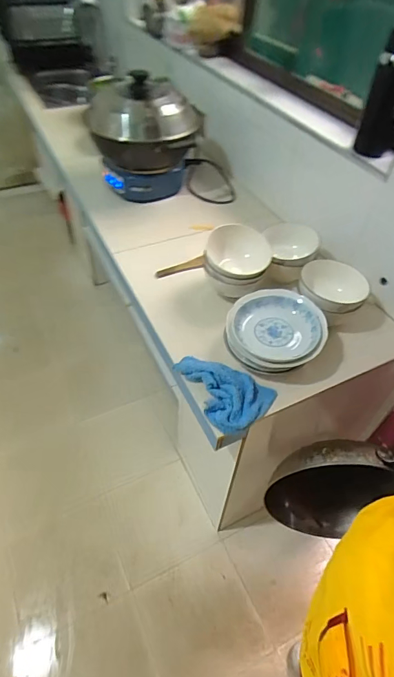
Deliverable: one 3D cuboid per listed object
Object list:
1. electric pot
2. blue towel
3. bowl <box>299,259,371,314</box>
[{"bbox_3d":[-0.156,-0.592,1.159,0.285,0.289,0.254,-8,49,-11],"label":"electric pot"},{"bbox_3d":[0.060,0.086,0.758,0.137,0.042,0.178,-24,54,-23],"label":"blue towel"},{"bbox_3d":[0.303,-0.103,0.878,0.143,0.069,0.143,2,48,-2],"label":"bowl"}]

